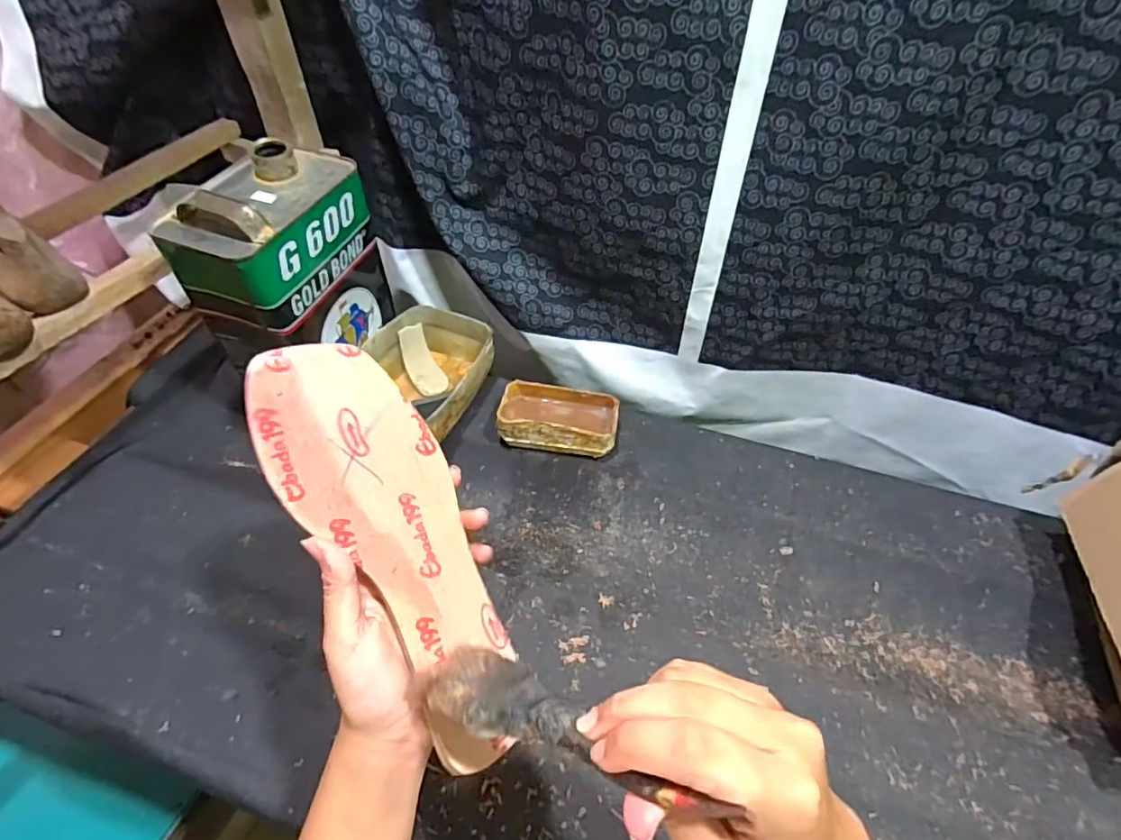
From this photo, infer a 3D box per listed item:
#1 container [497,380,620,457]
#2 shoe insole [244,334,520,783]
[{"bbox_3d":[-0.001,0.000,0.608,0.124,0.046,0.074,6,47,4],"label":"container"},{"bbox_3d":[-0.083,0.066,0.295,0.079,0.019,0.230,-29,94,-26],"label":"shoe insole"}]

